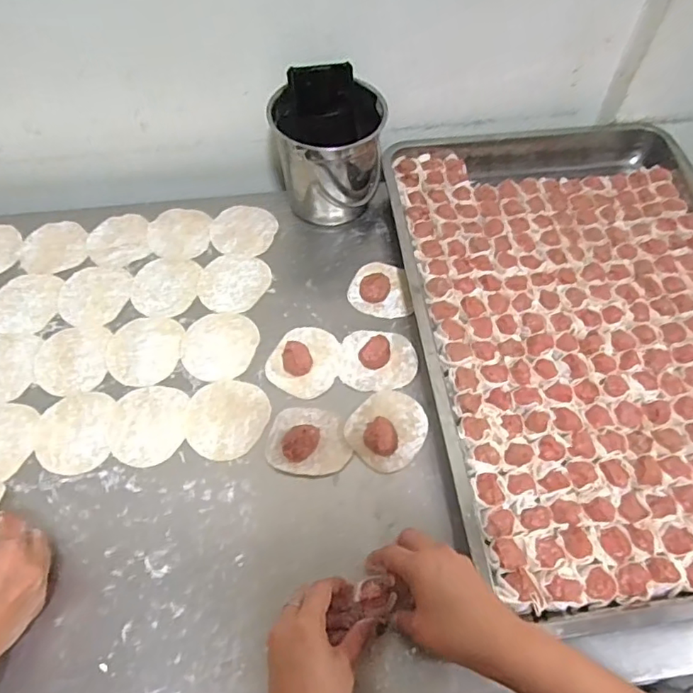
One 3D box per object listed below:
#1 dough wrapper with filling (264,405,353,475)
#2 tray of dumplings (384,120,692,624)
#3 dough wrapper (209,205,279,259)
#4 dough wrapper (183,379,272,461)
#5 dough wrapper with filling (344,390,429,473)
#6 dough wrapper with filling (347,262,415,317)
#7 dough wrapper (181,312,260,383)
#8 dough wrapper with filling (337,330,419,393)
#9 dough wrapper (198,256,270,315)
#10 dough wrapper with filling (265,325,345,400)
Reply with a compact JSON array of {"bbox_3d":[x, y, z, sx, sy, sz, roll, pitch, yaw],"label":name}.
[{"bbox_3d":[-0.036,0.090,0.552,0.083,0.023,0.068,11,59,6],"label":"dough wrapper with filling"},{"bbox_3d":[0.270,-0.039,0.626,0.388,0.050,0.609,-5,59,-4],"label":"tray of dumplings"},{"bbox_3d":[-0.133,-0.148,0.720,0.084,0.008,0.086,1,58,-1],"label":"dough wrapper"},{"bbox_3d":[-0.123,0.072,0.574,0.084,0.004,0.084,1,58,-1],"label":"dough wrapper"},{"bbox_3d":[0.042,0.079,0.563,0.074,0.023,0.083,34,63,18],"label":"dough wrapper with filling"},{"bbox_3d":[0.039,-0.071,0.663,0.071,0.014,0.077,-7,59,-5],"label":"dough wrapper with filling"},{"bbox_3d":[-0.141,0.000,0.624,0.081,0.004,0.087,7,59,3],"label":"dough wrapper"},{"bbox_3d":[0.035,0.012,0.608,0.083,0.020,0.071,6,59,2],"label":"dough wrapper with filling"},{"bbox_3d":[-0.134,-0.077,0.671,0.081,0.004,0.087,6,59,2],"label":"dough wrapper"},{"bbox_3d":[-0.045,0.011,0.607,0.072,0.021,0.083,25,61,13],"label":"dough wrapper with filling"}]

